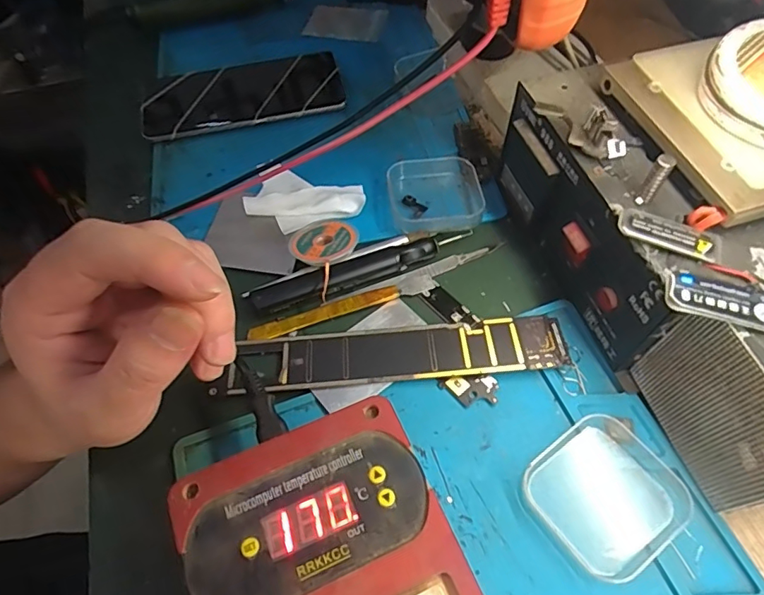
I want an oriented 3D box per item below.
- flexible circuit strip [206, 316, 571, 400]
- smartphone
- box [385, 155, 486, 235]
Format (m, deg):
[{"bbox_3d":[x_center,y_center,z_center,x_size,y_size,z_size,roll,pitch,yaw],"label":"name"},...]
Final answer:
[{"bbox_3d":[0.005,0.034,0.298,0.201,0.004,0.034,-5,52,1],"label":"flexible circuit strip"},{"bbox_3d":[-0.115,-0.173,0.420,0.160,0.011,0.082,-10,58,-4],"label":"smartphone"},{"bbox_3d":[0.038,-0.073,0.356,0.064,0.017,0.064,-10,58,-4],"label":"box"}]

